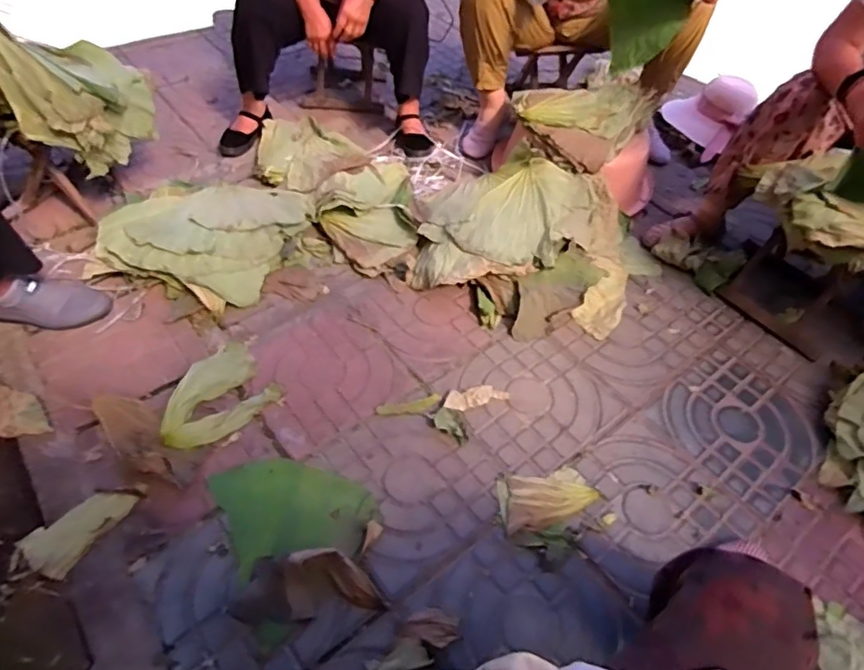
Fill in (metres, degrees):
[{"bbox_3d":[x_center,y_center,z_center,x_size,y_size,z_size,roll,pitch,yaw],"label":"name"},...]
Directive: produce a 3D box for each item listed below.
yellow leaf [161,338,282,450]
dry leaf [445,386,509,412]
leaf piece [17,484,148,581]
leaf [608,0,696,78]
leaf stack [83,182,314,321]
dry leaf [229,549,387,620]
[{"bbox_3d":[-0.437,0.110,1.096,0.222,0.042,0.198,-33,59,-27],"label":"yellow leaf"},{"bbox_3d":[0.089,0.125,1.136,0.137,0.015,0.047,-14,52,-16],"label":"dry leaf"},{"bbox_3d":[-0.590,0.312,0.939,0.102,0.019,0.181,28,54,18],"label":"leaf piece"},{"bbox_3d":[0.512,-0.751,1.342,0.183,0.214,0.049,10,52,6],"label":"leaf"},{"bbox_3d":[-0.550,-0.254,1.359,0.425,0.089,0.410,13,50,7],"label":"leaf stack"},{"bbox_3d":[-0.194,0.387,0.861,0.230,0.079,0.084,-2,50,-6],"label":"dry leaf"}]

